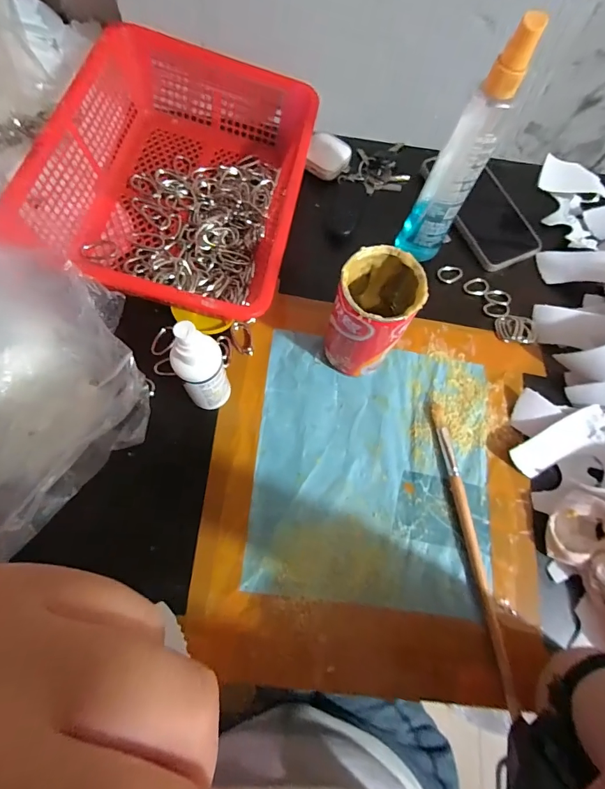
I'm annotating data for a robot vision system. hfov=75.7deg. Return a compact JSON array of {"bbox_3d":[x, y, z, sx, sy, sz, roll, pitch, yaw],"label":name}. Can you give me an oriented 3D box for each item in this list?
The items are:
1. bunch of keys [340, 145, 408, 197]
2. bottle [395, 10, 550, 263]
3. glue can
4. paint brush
[{"bbox_3d":[0.087,-0.279,0.473,0.087,0.013,0.075,-3,72,-5],"label":"bunch of keys"},{"bbox_3d":[0.138,-0.201,0.352,0.047,0.214,0.034,27,73,5],"label":"bottle"},{"bbox_3d":[0.060,-0.067,0.346,0.064,0.117,0.076,38,74,8],"label":"glue can"},{"bbox_3d":[0.151,0.130,0.346,0.015,0.016,0.249,-7,73,-6],"label":"paint brush"}]

